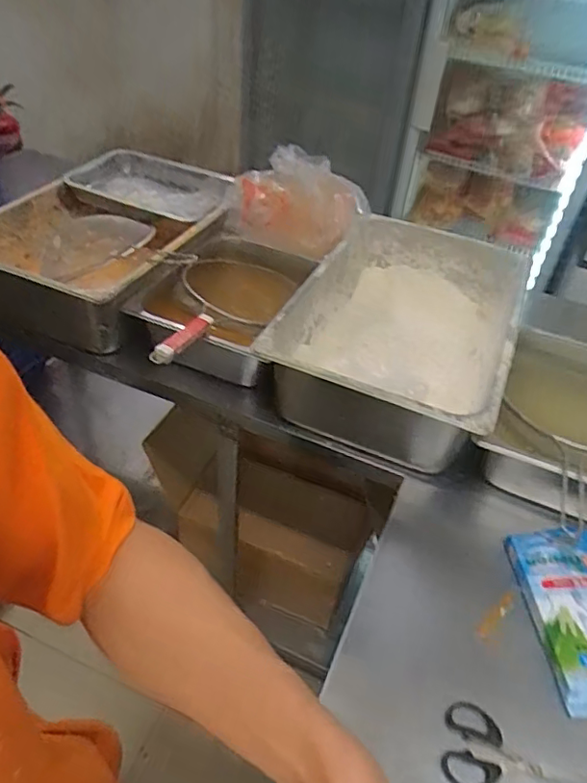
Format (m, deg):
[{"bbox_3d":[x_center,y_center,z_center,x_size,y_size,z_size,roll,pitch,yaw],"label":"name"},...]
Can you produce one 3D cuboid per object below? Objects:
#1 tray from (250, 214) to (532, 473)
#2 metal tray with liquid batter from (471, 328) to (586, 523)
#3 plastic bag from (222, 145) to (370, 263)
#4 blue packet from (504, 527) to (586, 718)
[{"bbox_3d":[0.186,-0.101,0.979,0.356,0.177,0.551,21,43,15],"label":"tray"},{"bbox_3d":[0.429,0.065,0.843,0.247,0.120,0.320,22,43,16],"label":"metal tray with liquid batter"},{"bbox_3d":[-0.002,-0.366,1.050,0.263,0.171,0.151,10,41,3],"label":"plastic bag"},{"bbox_3d":[0.336,0.255,0.642,0.126,0.034,0.207,2,42,-6],"label":"blue packet"}]

